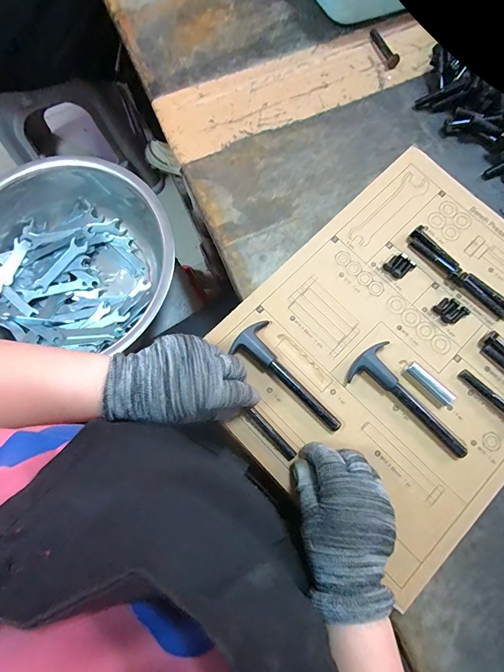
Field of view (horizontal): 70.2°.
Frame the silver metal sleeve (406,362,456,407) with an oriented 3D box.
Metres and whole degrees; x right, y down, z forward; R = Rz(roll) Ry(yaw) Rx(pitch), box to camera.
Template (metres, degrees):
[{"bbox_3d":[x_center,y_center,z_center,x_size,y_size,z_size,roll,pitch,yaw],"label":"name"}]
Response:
[{"bbox_3d":[0.175,0.047,0.351,0.051,0.018,0.012,43,80,10],"label":"silver metal sleeve"}]

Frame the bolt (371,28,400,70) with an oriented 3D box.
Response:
[{"bbox_3d":[0.174,-0.378,0.467,0.016,0.013,0.065,-18,76,-4],"label":"bolt"}]

